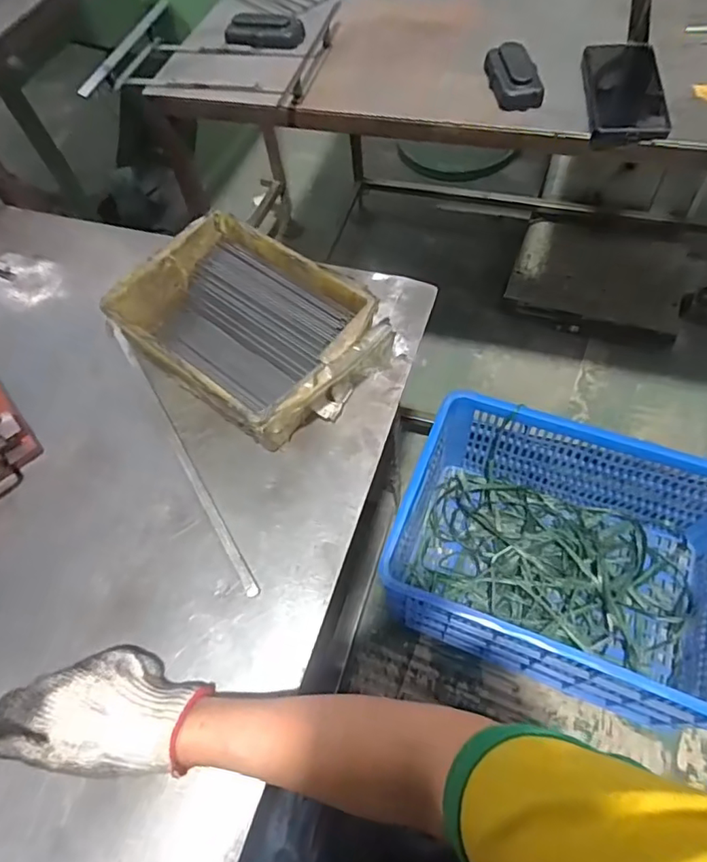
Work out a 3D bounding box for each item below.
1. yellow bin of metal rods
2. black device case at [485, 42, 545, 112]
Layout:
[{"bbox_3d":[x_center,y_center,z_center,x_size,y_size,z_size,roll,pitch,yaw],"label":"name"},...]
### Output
[{"bbox_3d":[-0.109,-0.112,0.557,0.258,0.067,0.178,36,74,16],"label":"yellow bin of metal rods"},{"bbox_3d":[0.186,-0.415,0.633,0.051,0.025,0.094,-8,60,1],"label":"black device case"}]

